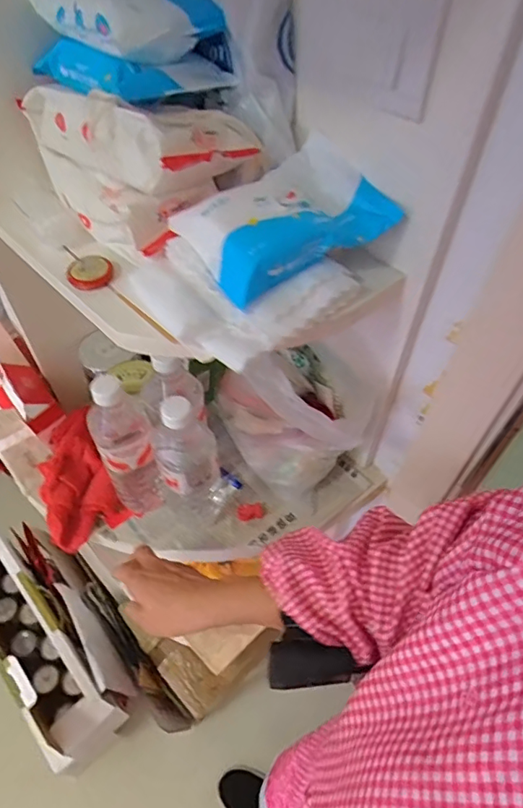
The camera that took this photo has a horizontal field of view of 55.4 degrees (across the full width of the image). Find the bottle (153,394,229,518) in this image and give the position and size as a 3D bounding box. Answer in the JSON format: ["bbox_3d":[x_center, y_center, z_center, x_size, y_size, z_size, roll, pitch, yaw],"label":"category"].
[{"bbox_3d":[-0.079,0.073,0.569,0.066,0.228,0.062,-1,58,1],"label":"bottle"}]

